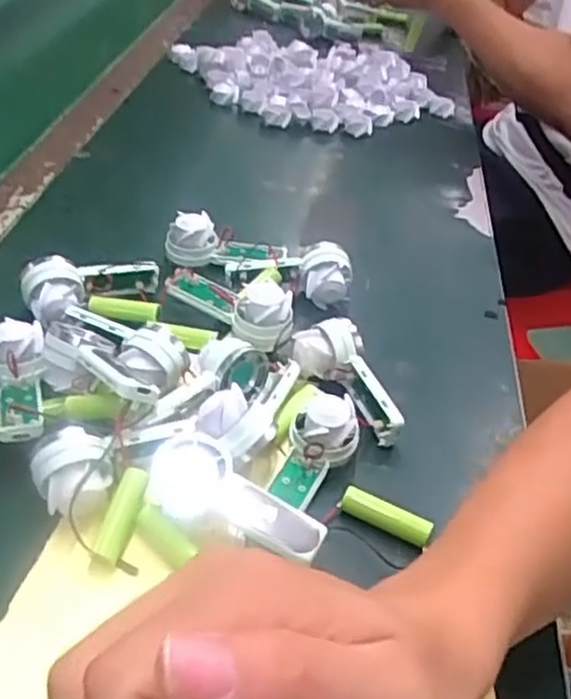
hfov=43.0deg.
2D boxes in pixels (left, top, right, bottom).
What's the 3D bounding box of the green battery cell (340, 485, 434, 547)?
[{"bbox_3d":[0.055,0.091,0.397,0.051,0.010,0.015,22,43,17],"label":"green battery cell"}]

